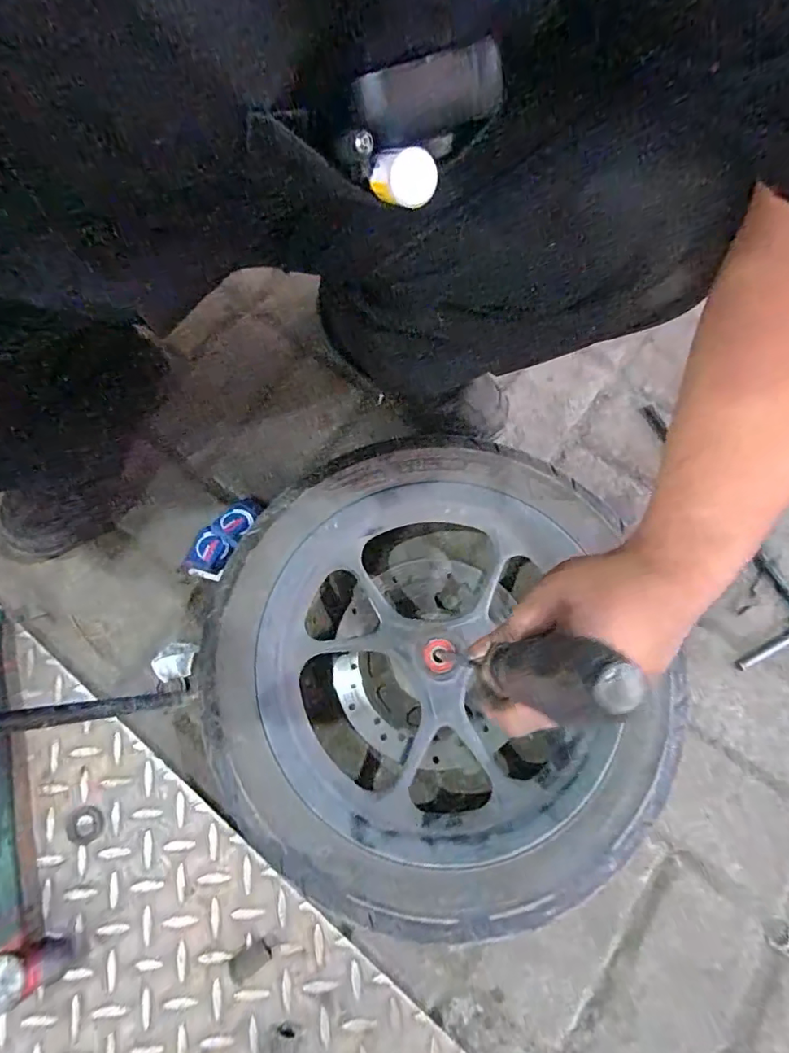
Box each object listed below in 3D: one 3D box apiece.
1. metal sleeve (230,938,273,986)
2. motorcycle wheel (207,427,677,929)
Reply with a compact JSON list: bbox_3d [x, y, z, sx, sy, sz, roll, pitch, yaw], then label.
[{"bbox_3d":[-0.127,0.381,0.449,0.032,0.021,0.017,-29,74,-11],"label":"metal sleeve"},{"bbox_3d":[0.023,0.136,0.495,0.367,0.126,0.396,0,70,-1],"label":"motorcycle wheel"}]

